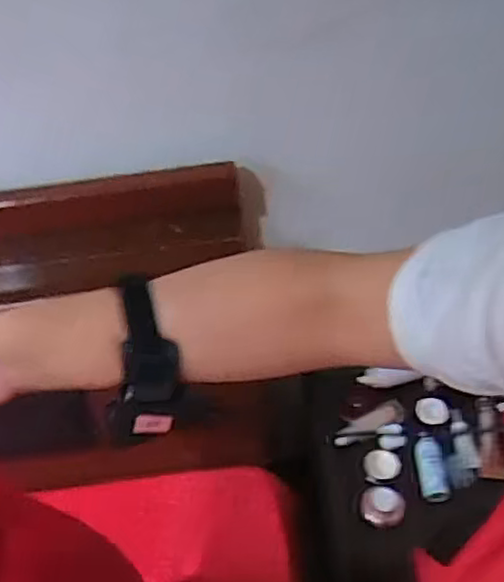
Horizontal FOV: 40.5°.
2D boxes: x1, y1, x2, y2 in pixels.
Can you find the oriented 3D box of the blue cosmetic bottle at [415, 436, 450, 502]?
[{"bbox_3d":[0.274,0.269,1.045,0.037,0.029,0.105,-3,47,3],"label":"blue cosmetic bottle"}]

